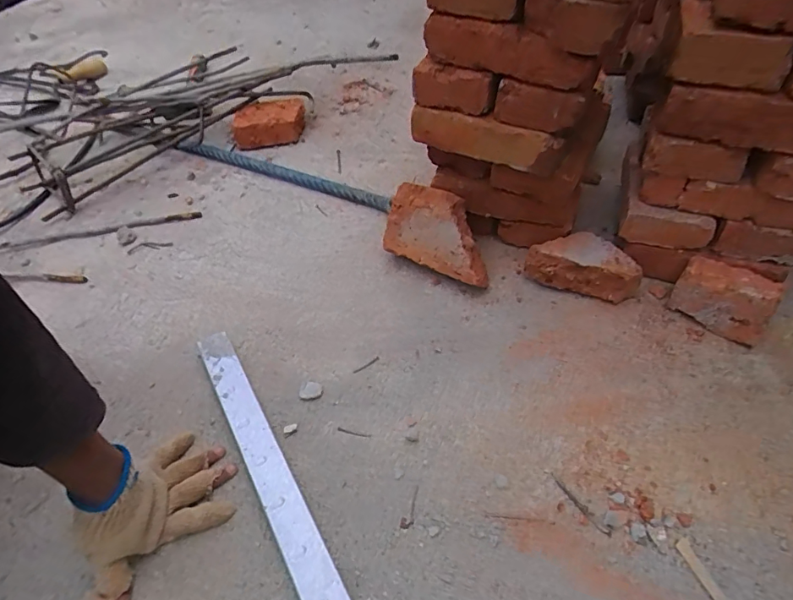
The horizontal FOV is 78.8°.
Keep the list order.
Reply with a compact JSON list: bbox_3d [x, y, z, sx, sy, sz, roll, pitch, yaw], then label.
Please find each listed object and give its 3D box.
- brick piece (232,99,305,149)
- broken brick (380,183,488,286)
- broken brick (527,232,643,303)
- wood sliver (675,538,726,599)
[{"bbox_3d":[-0.253,-0.349,0.969,0.142,0.058,0.071,-11,49,-5],"label":"brick piece"},{"bbox_3d":[0.066,-0.098,0.691,0.159,0.104,0.062,23,18,23],"label":"broken brick"},{"bbox_3d":[0.256,-0.053,0.664,0.146,0.060,0.084,13,51,15],"label":"broken brick"},{"bbox_3d":[0.272,0.242,0.433,0.012,0.004,0.053,-17,51,-8],"label":"wood sliver"}]

